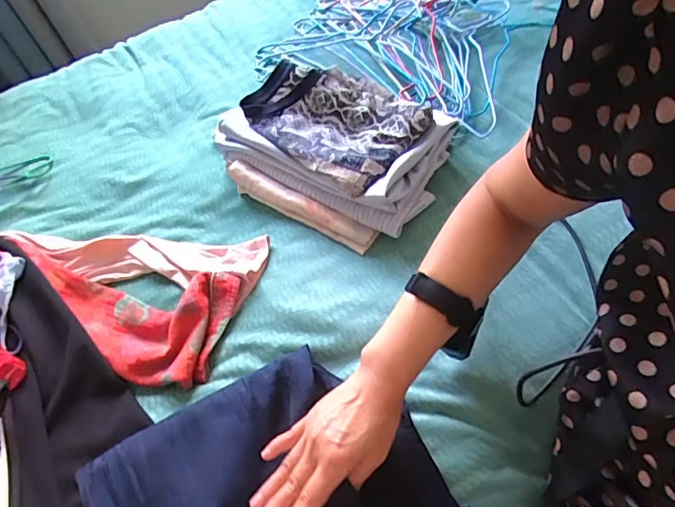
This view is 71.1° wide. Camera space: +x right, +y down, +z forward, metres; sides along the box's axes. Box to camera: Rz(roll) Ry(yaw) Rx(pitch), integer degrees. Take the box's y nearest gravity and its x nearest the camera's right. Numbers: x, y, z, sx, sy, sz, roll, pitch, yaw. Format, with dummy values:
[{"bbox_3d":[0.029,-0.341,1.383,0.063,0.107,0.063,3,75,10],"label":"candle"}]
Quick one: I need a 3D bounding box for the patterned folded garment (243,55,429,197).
[{"bbox_3d":[-0.007,-0.195,0.650,0.169,0.054,0.246,-41,55,-19],"label":"patterned folded garment"}]

